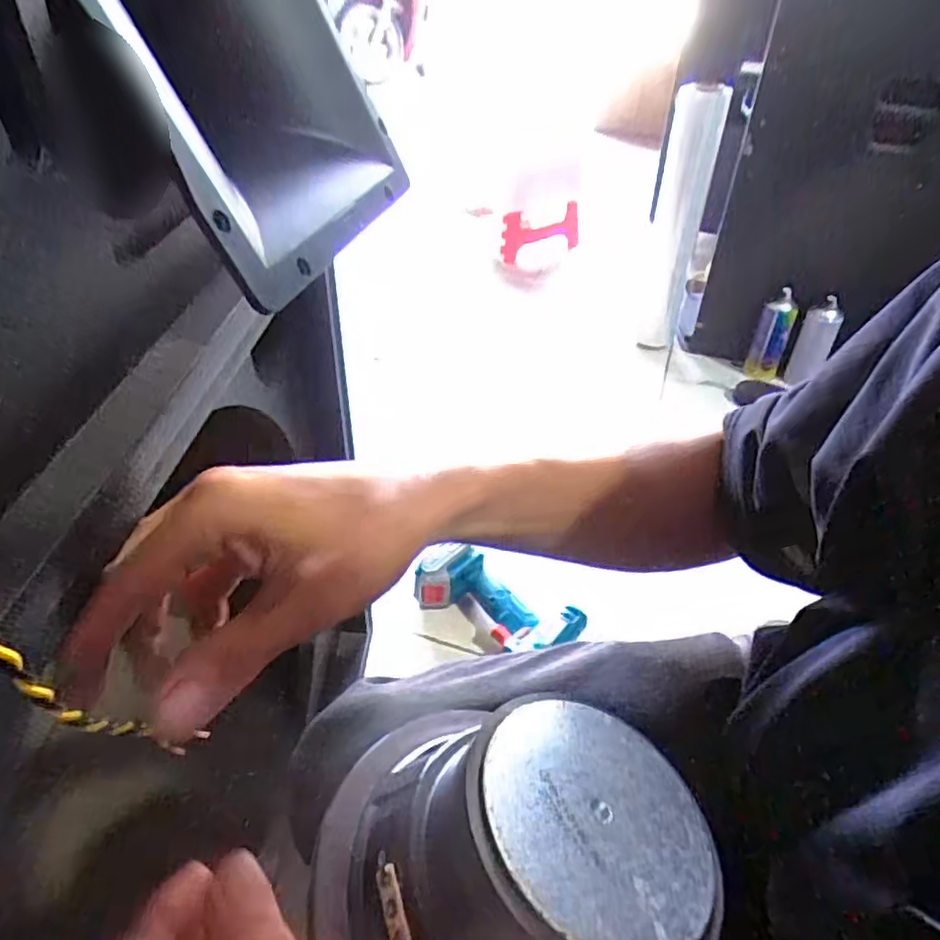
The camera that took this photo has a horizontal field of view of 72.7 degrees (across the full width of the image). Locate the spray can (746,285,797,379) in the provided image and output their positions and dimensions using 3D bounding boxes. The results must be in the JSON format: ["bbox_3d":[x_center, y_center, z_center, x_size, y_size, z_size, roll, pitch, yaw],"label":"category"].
[{"bbox_3d":[0.597,-0.266,1.263,0.058,0.167,0.074,23,43,25],"label":"spray can"}]

